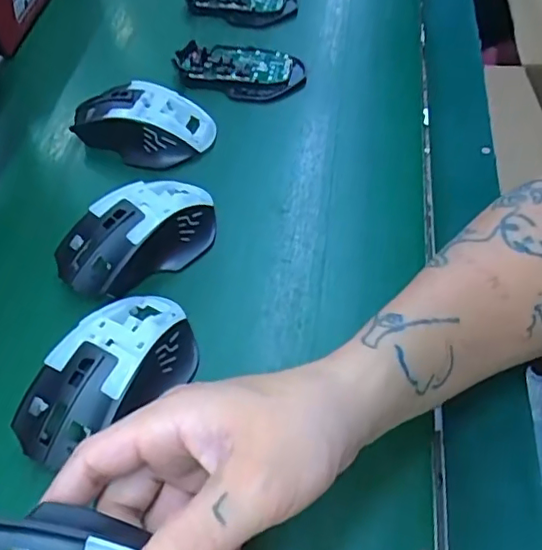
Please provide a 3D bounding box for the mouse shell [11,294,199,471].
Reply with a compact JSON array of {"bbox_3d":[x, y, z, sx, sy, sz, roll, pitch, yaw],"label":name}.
[{"bbox_3d":[-0.092,0.053,0.323,0.061,0.031,0.113,34,61,24],"label":"mouse shell"}]

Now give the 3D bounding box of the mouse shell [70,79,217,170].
[{"bbox_3d":[-0.105,-0.123,0.455,0.112,0.032,0.064,11,54,10],"label":"mouse shell"}]

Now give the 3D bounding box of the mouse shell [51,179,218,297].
[{"bbox_3d":[-0.088,-0.030,0.384,0.111,0.033,0.064,-33,59,-21],"label":"mouse shell"}]

